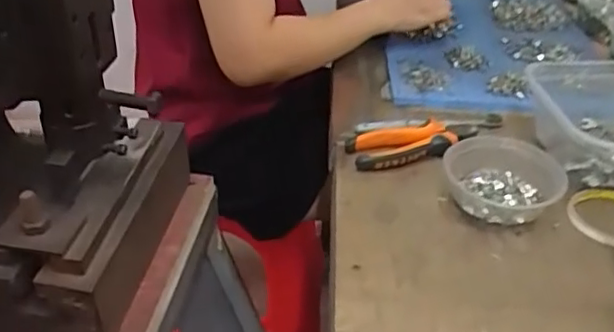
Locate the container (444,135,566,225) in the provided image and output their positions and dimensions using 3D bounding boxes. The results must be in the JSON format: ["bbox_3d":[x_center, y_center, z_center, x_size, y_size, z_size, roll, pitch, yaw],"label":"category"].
[{"bbox_3d":[0.195,0.015,0.625,0.110,0.052,0.093,9,36,12],"label":"container"}]

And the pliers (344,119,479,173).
[{"bbox_3d":[0.124,-0.027,0.696,0.154,0.030,0.057,-9,36,-13],"label":"pliers"}]

